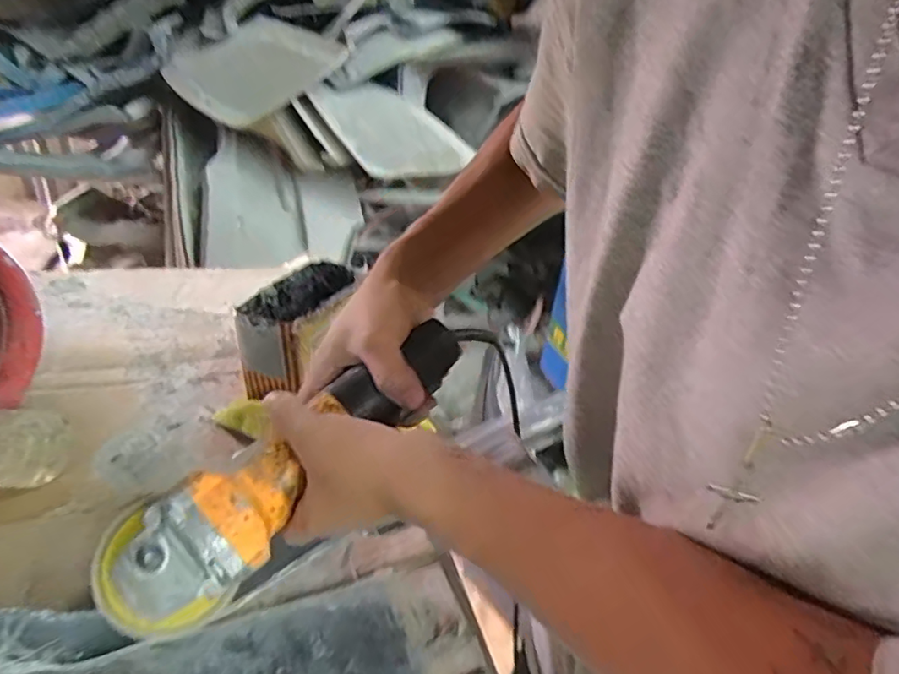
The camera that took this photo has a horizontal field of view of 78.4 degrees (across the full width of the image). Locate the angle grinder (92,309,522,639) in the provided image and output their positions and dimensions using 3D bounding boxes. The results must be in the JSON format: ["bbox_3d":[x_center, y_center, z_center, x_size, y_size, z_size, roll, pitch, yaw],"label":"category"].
[{"bbox_3d":[-0.106,0.090,0.384,0.304,0.093,0.111,-36,46,-16],"label":"angle grinder"}]

